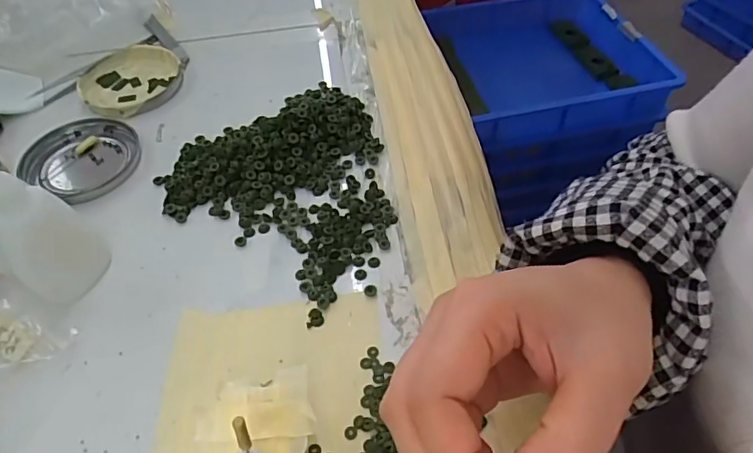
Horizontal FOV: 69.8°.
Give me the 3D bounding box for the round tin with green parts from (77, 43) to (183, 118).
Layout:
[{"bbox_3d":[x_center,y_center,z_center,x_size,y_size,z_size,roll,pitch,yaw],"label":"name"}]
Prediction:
[{"bbox_3d":[-0.199,-0.120,0.436,0.077,0.010,0.081,-1,50,2],"label":"round tin with green parts"}]

